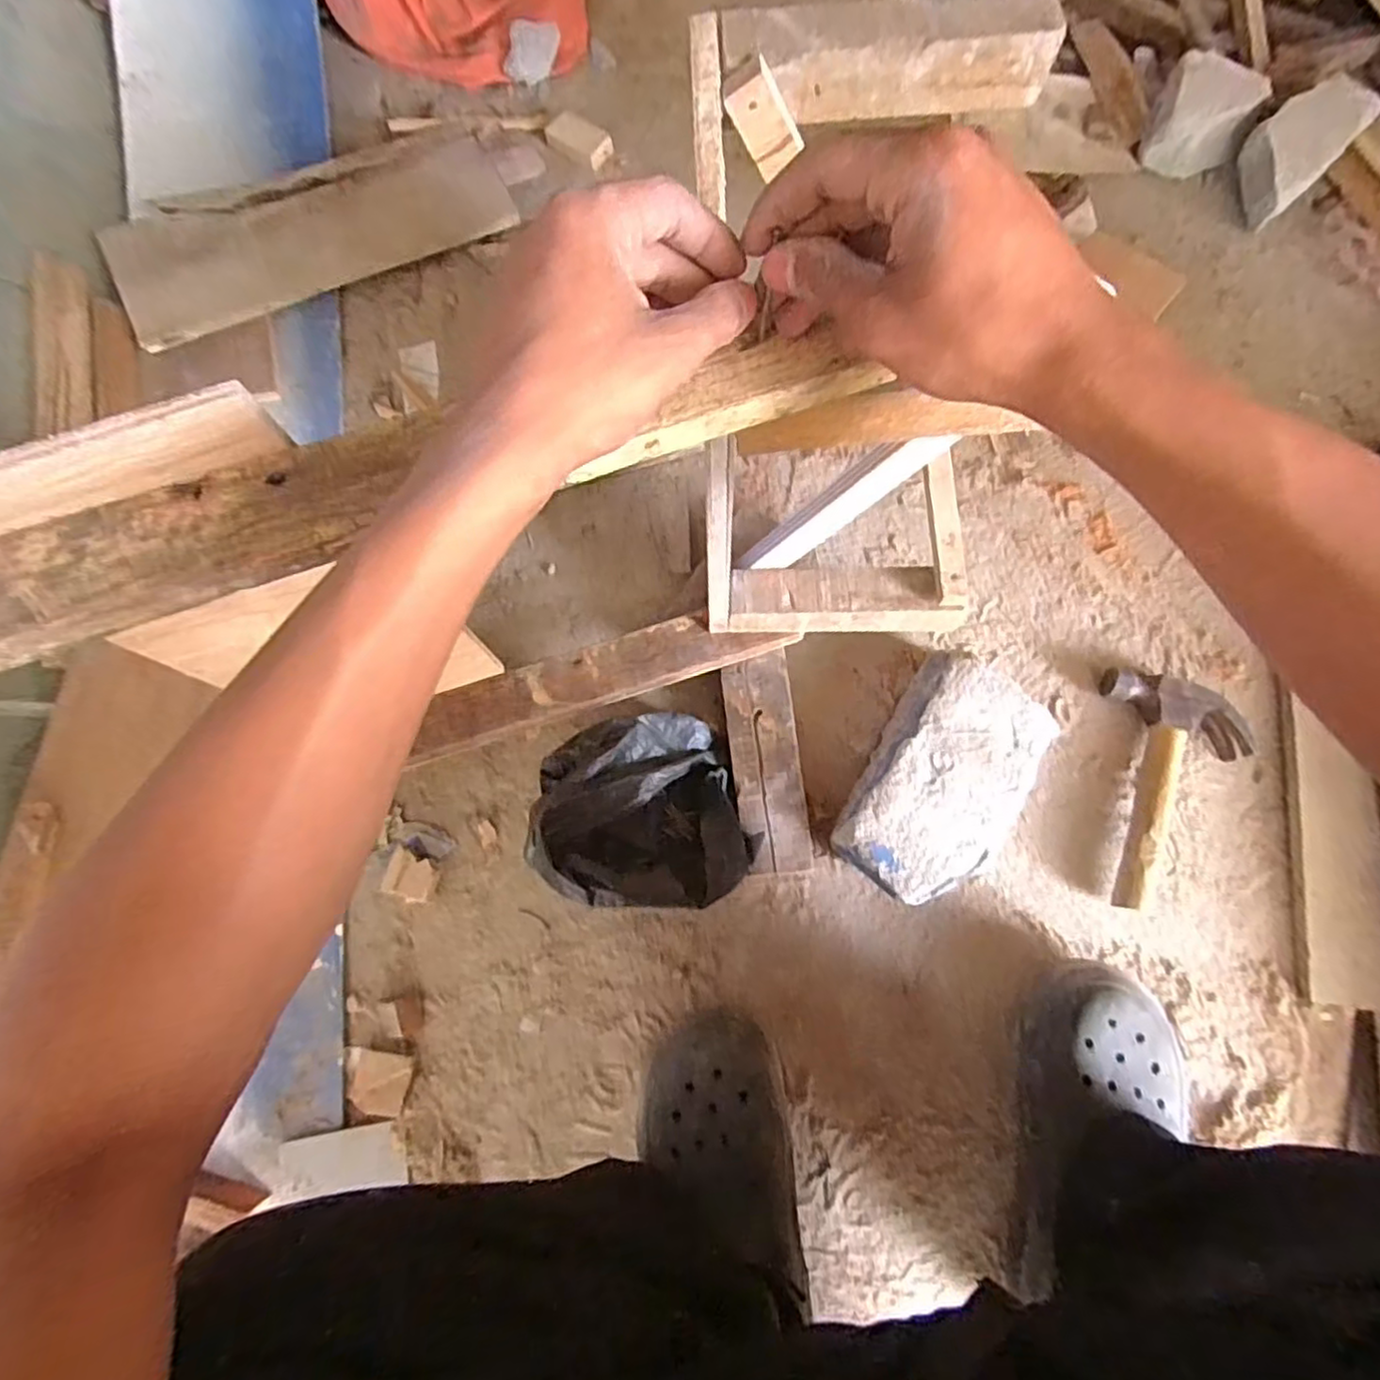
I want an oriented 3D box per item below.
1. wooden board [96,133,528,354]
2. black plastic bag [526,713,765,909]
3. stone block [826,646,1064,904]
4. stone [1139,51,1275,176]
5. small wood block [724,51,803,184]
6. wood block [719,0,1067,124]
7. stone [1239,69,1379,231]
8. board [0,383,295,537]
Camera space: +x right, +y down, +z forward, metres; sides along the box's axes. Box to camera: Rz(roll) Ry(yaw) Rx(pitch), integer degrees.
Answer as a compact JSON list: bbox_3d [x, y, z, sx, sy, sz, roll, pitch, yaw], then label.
[{"bbox_3d":[-0.412,-0.505,0.754,0.415,0.014,0.141,-24,84,-9],"label":"wooden board"},{"bbox_3d":[-0.039,0.099,0.564,0.166,0.112,0.152,-5,75,-1],"label":"black plastic bag"},{"bbox_3d":[0.214,0.081,0.589,0.120,0.075,0.205,32,78,9],"label":"stone block"},{"bbox_3d":[0.567,-0.635,0.753,0.097,0.076,0.100,32,77,9],"label":"stone"},{"bbox_3d":[0.046,-0.345,0.413,0.029,0.048,0.014,-23,44,30],"label":"small wood block"},{"bbox_3d":[0.117,-0.381,0.409,0.196,0.039,0.052,-2,75,0],"label":"wood block"},{"bbox_3d":[0.652,-0.584,0.733,0.130,0.094,0.083,-43,79,-10],"label":"stone"},{"bbox_3d":[-0.246,-0.087,0.273,0.152,0.033,0.013,-21,76,-5],"label":"board"}]

